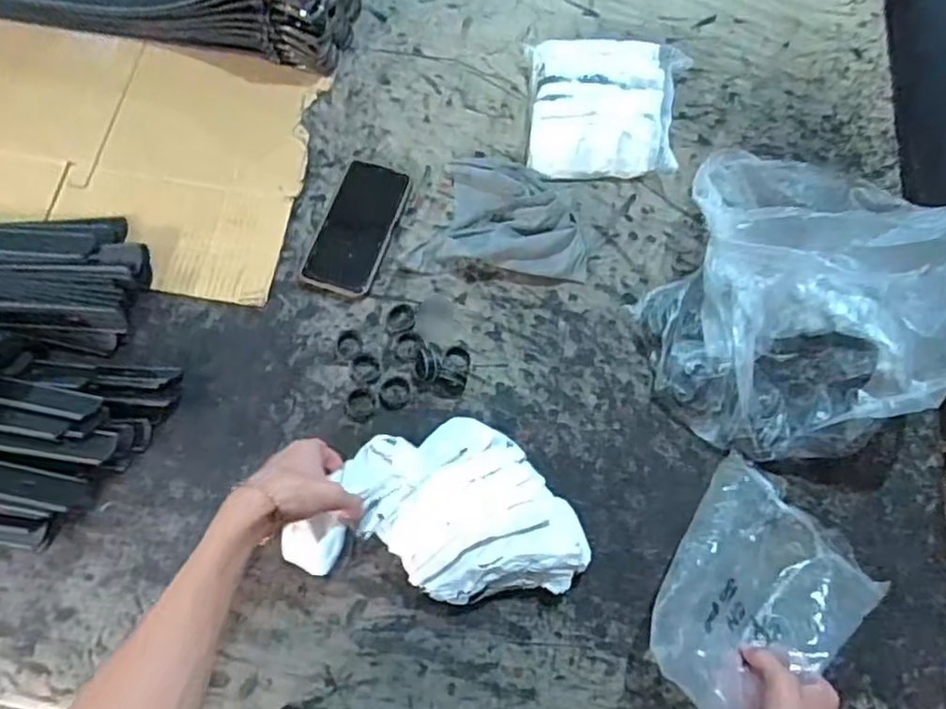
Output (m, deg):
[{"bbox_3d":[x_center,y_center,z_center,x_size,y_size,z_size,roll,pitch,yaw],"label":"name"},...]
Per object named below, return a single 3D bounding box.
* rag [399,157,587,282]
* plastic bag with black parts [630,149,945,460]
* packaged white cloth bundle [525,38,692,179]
[{"bbox_3d":[0.030,-0.163,0.722,0.193,0.045,0.149,5,70,0],"label":"rag"},{"bbox_3d":[0.323,-0.062,0.653,0.261,0.130,0.316,23,71,6],"label":"plastic bag with black parts"},{"bbox_3d":[0.162,-0.292,0.769,0.191,0.046,0.177,1,70,-2],"label":"packaged white cloth bundle"}]

